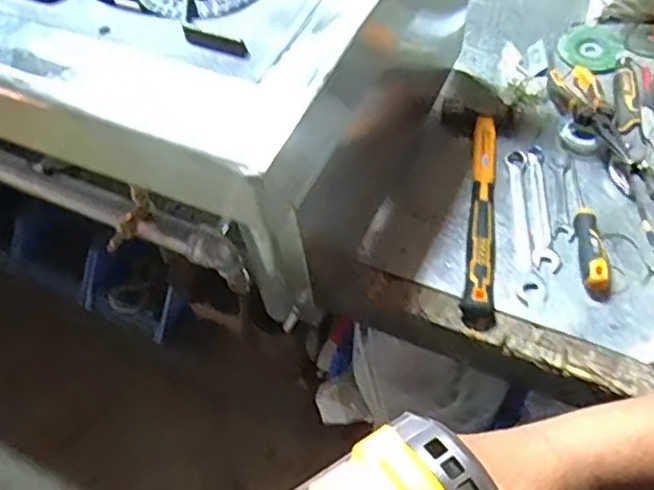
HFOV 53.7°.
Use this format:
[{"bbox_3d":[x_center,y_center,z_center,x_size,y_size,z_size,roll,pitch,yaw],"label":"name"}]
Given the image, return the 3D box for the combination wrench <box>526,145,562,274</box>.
[{"bbox_3d":[0.247,-0.046,0.749,0.027,0.007,0.178,1,55,5],"label":"combination wrench"}]

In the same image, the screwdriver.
[{"bbox_3d":[0.292,-0.029,0.717,0.031,0.031,0.187,1,55,5],"label":"screwdriver"}]

